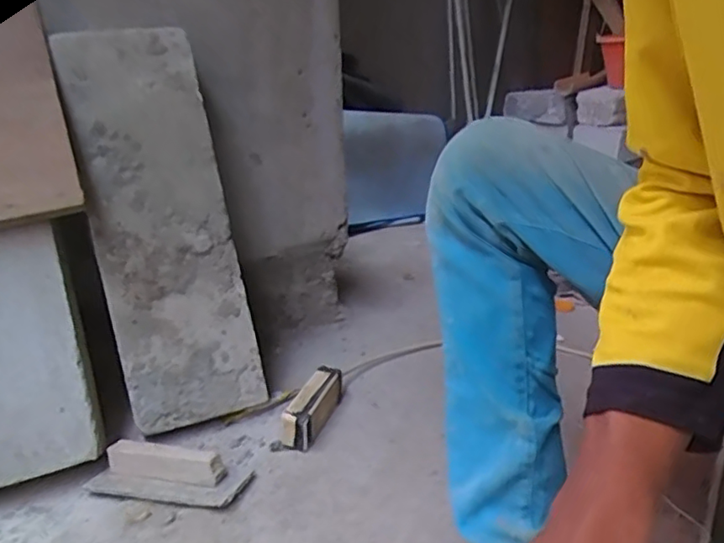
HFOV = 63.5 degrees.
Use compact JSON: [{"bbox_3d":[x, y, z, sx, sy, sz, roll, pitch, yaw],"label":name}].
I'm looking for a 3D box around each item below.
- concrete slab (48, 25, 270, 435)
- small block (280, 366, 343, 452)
[{"bbox_3d":[-0.308,-0.080,0.910,0.206,0.623,0.052,-11,-7,-25],"label":"concrete slab"},{"bbox_3d":[-0.075,0.208,0.894,0.044,0.066,0.146,4,20,18],"label":"small block"}]

